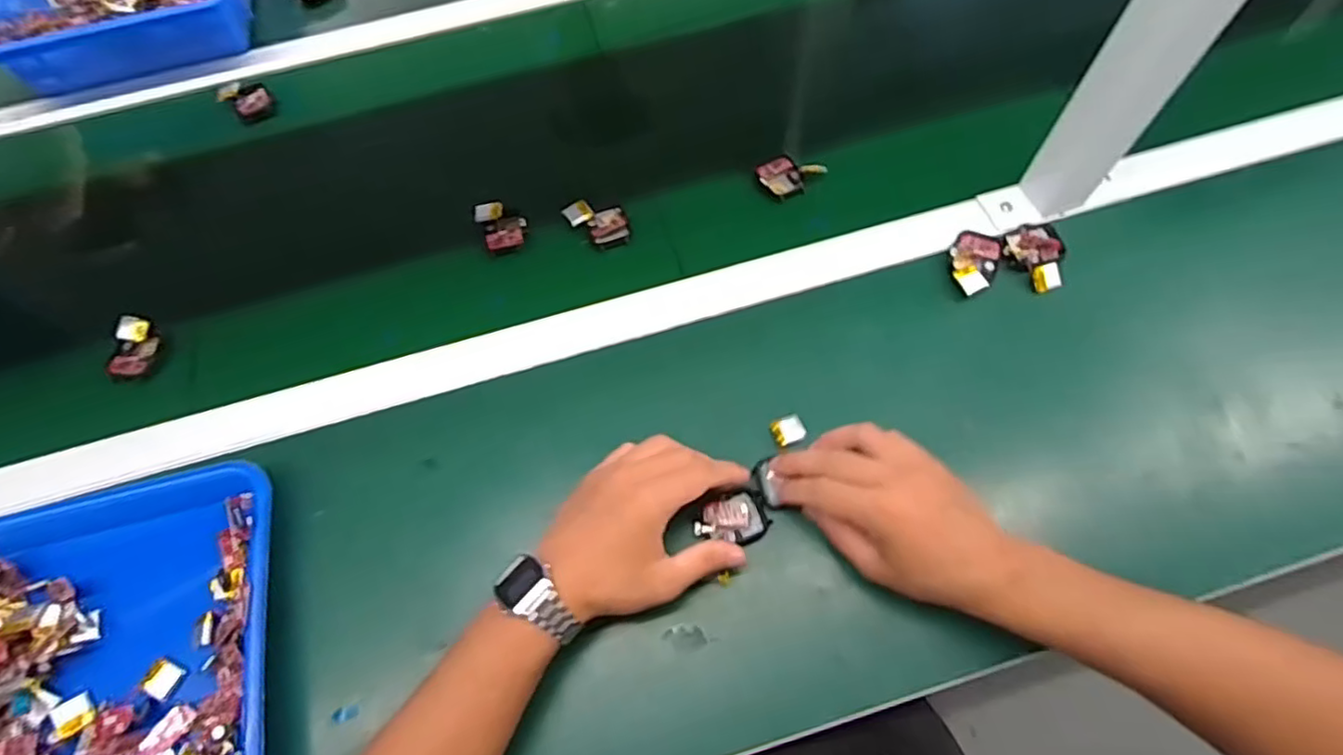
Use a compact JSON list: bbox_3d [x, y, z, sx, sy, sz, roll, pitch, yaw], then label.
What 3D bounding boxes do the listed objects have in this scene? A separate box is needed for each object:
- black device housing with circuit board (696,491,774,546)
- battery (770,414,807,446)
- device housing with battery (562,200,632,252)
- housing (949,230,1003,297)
[{"bbox_3d":[0.041,0.097,0.430,0.050,0.012,0.034,-20,65,-6],"label":"black device housing with circuit board"},{"bbox_3d":[0.087,0.038,0.466,0.025,0.004,0.020,-18,68,-17],"label":"battery"},{"bbox_3d":[-0.064,-0.136,0.554,0.050,0.019,0.043,-18,65,-5],"label":"device housing with battery"},{"bbox_3d":[0.245,-0.093,0.515,0.038,0.014,0.061,20,67,12],"label":"housing"}]

